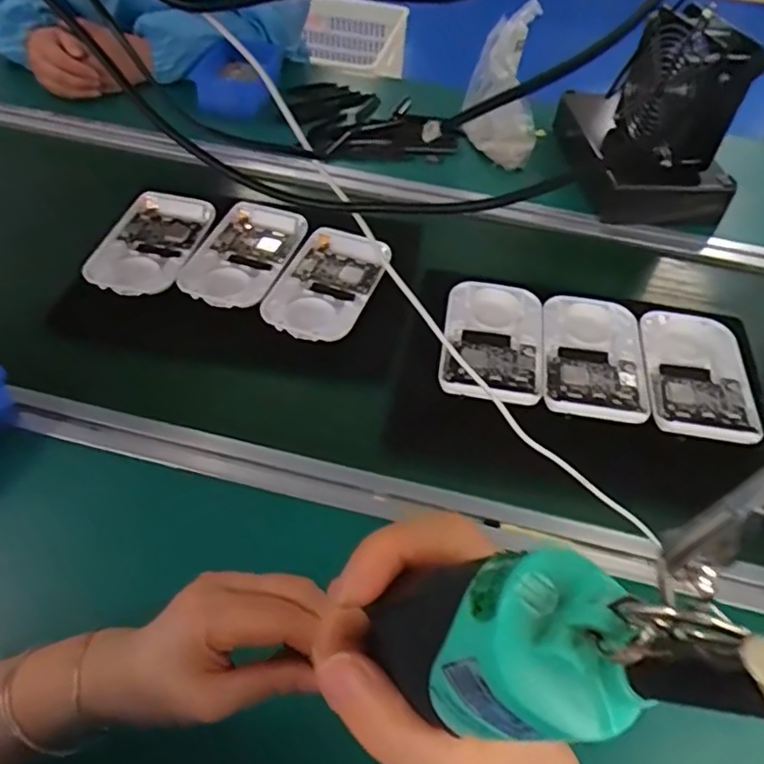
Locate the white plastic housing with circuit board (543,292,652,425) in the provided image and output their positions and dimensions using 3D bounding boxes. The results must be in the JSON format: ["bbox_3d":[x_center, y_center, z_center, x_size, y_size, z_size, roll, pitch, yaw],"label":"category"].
[{"bbox_3d":[0.210,-0.030,0.630,0.097,0.014,0.162,8,50,5],"label":"white plastic housing with circuit board"}]

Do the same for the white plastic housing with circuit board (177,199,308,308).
[{"bbox_3d":[-0.152,-0.144,0.700,0.098,0.028,0.164,13,51,9],"label":"white plastic housing with circuit board"}]

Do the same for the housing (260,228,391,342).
[{"bbox_3d":[-0.063,-0.106,0.670,0.097,0.027,0.144,15,46,12],"label":"housing"}]

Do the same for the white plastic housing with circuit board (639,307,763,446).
[{"bbox_3d":[0.310,-0.014,0.632,0.098,0.016,0.167,7,50,4],"label":"white plastic housing with circuit board"}]

